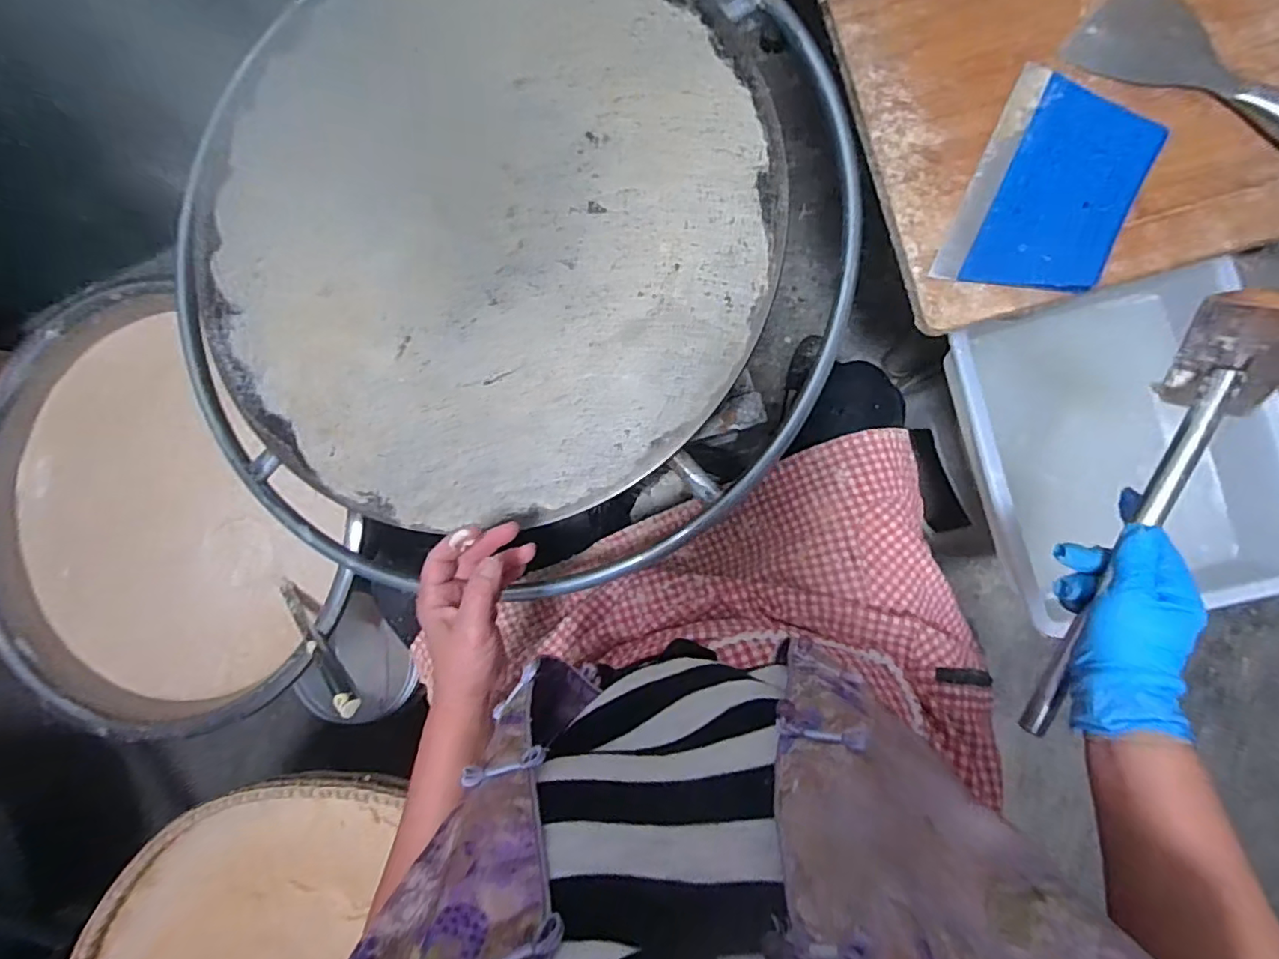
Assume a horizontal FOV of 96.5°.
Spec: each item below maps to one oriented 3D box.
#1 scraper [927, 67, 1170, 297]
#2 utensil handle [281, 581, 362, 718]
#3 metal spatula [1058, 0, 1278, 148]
[{"bbox_3d":[0.347,-0.243,0.480,0.121,0.021,0.181,24,92,8],"label":"scraper"},{"bbox_3d":[-0.412,0.207,0.729,0.259,0.028,0.040,37,99,36],"label":"utensil handle"},{"bbox_3d":[0.465,-0.326,0.459,0.215,0.022,0.085,39,94,8],"label":"metal spatula"}]

